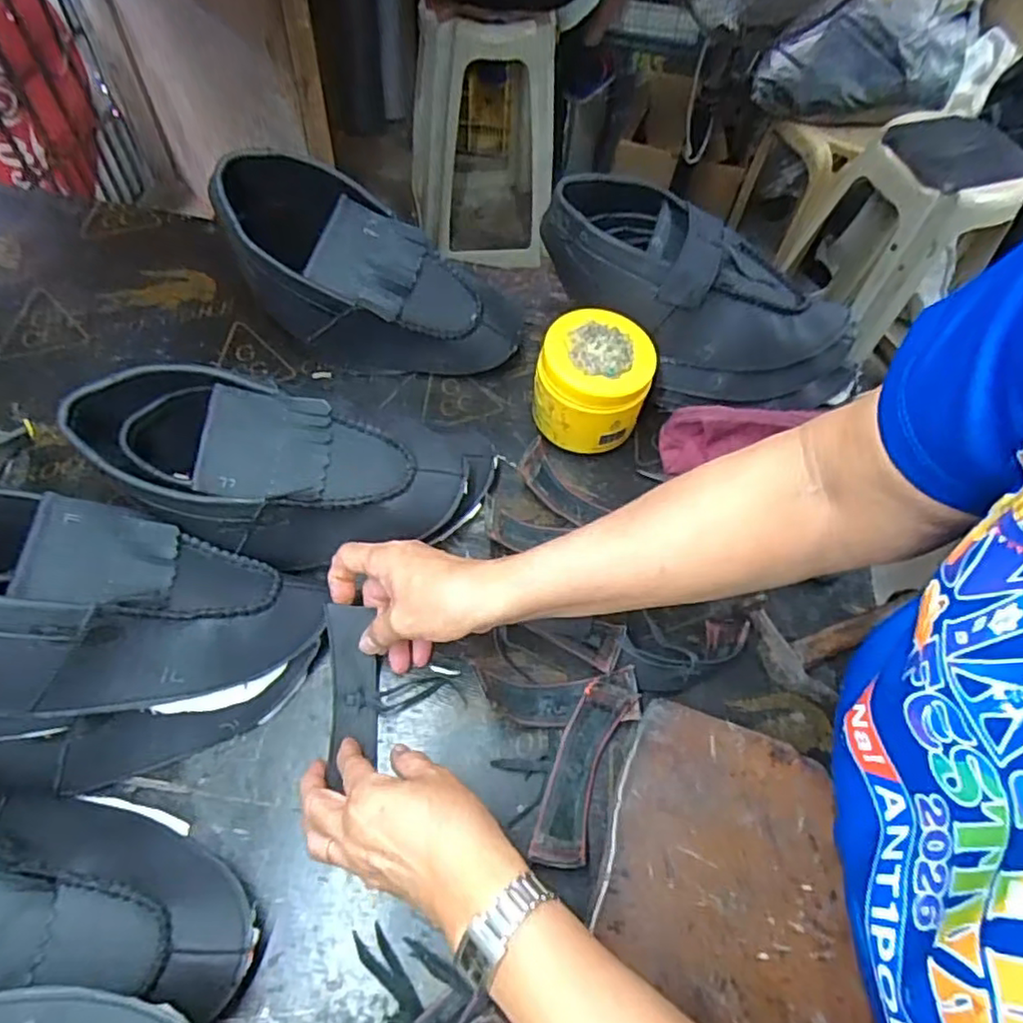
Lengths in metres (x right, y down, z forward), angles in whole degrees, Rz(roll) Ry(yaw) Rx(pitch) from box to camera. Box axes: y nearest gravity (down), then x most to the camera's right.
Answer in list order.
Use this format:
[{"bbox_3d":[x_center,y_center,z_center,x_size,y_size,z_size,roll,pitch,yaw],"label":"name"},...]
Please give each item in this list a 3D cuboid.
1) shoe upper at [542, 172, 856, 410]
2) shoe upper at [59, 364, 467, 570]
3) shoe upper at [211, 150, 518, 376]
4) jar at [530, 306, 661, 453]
[{"bbox_3d":[0.168,-0.183,0.588,0.314,0.094,0.125,31,63,-5],"label":"shoe upper"},{"bbox_3d":[-0.176,-0.025,0.489,0.259,0.121,0.112,7,61,2],"label":"shoe upper"},{"bbox_3d":[-0.119,-0.207,0.573,0.239,0.157,0.098,4,61,0],"label":"shoe upper"},{"bbox_3d":[0.070,-0.108,0.569,0.093,0.096,0.092,1,61,-2],"label":"jar"}]

